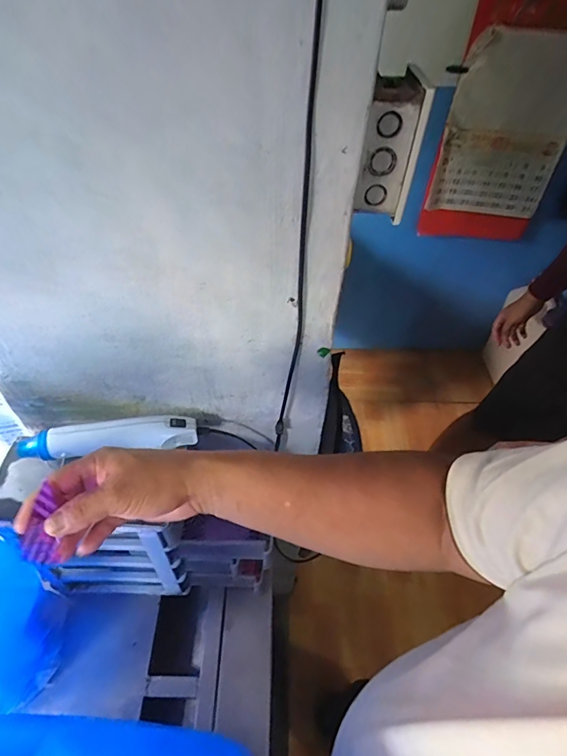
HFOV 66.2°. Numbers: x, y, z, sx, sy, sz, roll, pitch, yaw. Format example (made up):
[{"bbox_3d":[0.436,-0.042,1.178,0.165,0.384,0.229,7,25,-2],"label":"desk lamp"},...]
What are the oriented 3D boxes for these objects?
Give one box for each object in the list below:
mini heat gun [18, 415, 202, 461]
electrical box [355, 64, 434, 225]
[{"bbox_3d":[-0.223,0.078,0.582,0.209,0.049,0.045,-8,49,-9],"label":"mini heat gun"},{"bbox_3d":[0.102,-0.216,0.411,0.048,0.113,0.050,11,49,7],"label":"electrical box"}]

